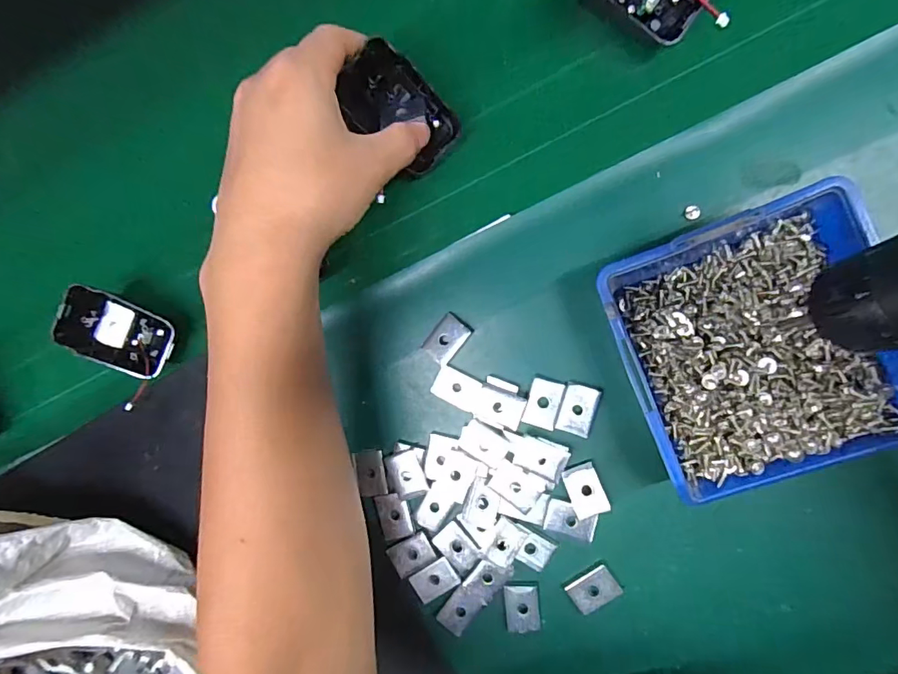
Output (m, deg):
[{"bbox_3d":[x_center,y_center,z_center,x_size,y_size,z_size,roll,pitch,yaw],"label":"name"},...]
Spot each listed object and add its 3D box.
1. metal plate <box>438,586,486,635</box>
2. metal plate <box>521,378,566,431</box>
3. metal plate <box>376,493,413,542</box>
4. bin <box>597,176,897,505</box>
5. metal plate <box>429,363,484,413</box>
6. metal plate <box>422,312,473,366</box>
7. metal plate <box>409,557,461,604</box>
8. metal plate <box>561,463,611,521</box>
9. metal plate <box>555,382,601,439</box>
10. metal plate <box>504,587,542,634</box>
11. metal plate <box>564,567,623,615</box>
[{"bbox_3d":[0.007,0.168,0.293,0.019,0.004,0.031,35,98,8],"label":"metal plate"},{"bbox_3d":[0.055,0.039,0.281,0.019,0.004,0.027,18,95,10],"label":"metal plate"},{"bbox_3d":[-0.034,0.111,0.298,0.019,0.004,0.027,-18,88,11],"label":"metal plate"},{"bbox_3d":[0.146,0.004,0.239,0.117,0.060,0.120,-21,88,11],"label":"bin"},{"bbox_3d":[0.005,0.030,0.291,0.029,0.007,0.019,25,96,9],"label":"metal plate"},{"bbox_3d":[-0.001,0.001,0.290,0.019,0.011,0.027,37,98,8],"label":"metal plate"},{"bbox_3d":[-0.009,0.149,0.295,0.027,0.004,0.019,-33,86,10],"label":"metal plate"},{"bbox_3d":[0.078,0.088,0.277,0.019,0.004,0.028,-22,73,7],"label":"metal plate"},{"bbox_3d":[0.075,0.042,0.281,0.020,0.006,0.028,16,95,10],"label":"metal plate"},{"bbox_3d":[0.044,0.162,0.289,0.020,0.007,0.026,-3,91,11],"label":"metal plate"},{"bbox_3d":[0.084,0.147,0.281,0.028,0.004,0.019,-38,81,9],"label":"metal plate"}]

